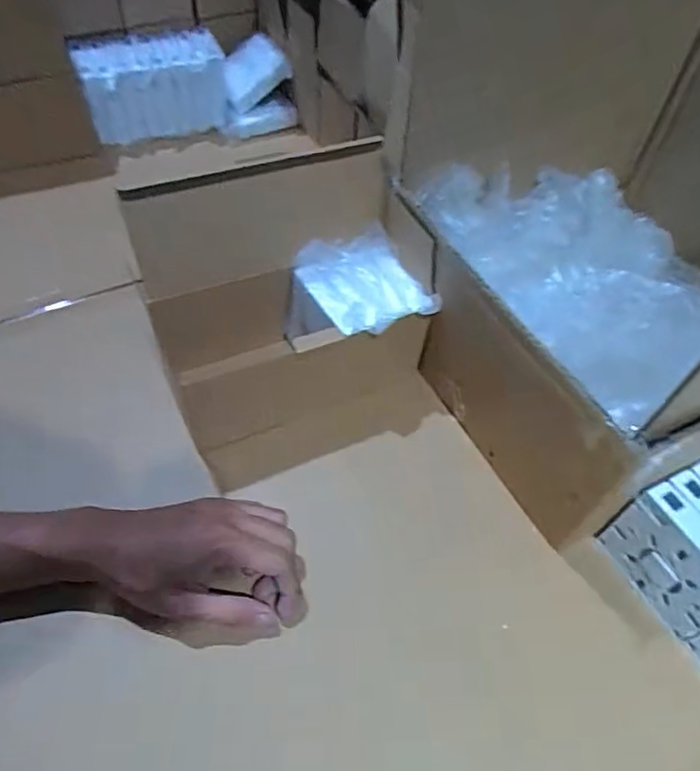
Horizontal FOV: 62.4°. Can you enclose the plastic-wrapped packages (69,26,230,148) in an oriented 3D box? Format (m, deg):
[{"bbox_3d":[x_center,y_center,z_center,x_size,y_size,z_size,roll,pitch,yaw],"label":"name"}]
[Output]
[{"bbox_3d":[-0.240,-0.366,0.714,0.165,0.091,0.076,-13,53,-16],"label":"plastic-wrapped packages"}]

